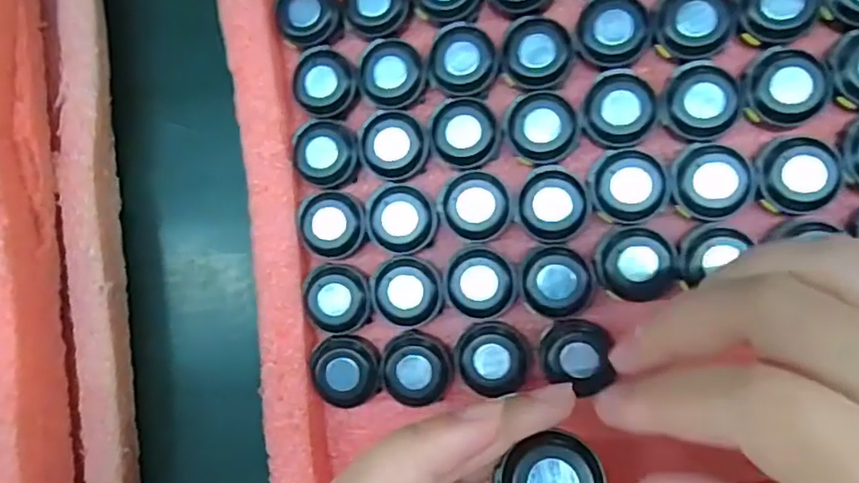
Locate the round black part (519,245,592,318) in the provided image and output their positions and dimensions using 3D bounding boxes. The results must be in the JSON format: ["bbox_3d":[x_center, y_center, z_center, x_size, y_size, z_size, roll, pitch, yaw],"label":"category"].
[{"bbox_3d":[0.051,0.016,0.245,0.027,0.008,0.028,-1,85,11],"label":"round black part"}]

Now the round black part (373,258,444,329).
[{"bbox_3d":[-0.009,0.021,0.257,0.030,0.014,0.027,29,91,12],"label":"round black part"}]

